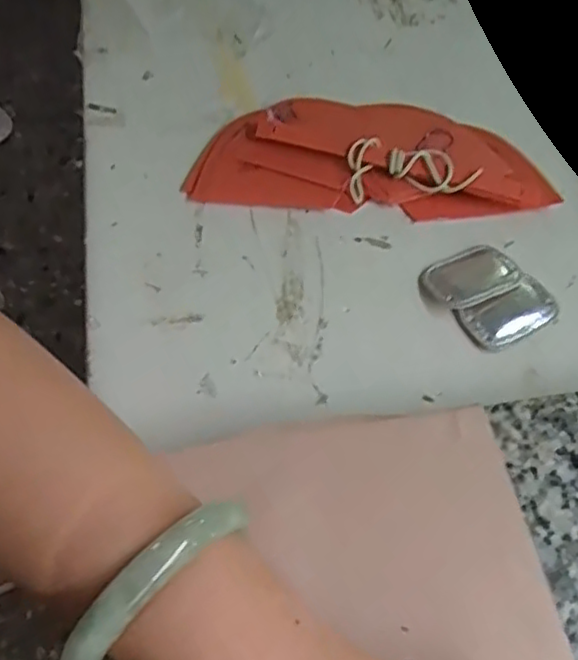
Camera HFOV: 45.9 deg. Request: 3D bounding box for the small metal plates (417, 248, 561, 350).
[{"bbox_3d":[0.102,-0.019,0.350,0.050,0.005,0.058,-29,66,-19],"label":"small metal plates"}]

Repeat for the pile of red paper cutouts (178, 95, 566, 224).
[{"bbox_3d":[0.047,-0.104,0.386,0.193,0.019,0.082,4,60,-2],"label":"pile of red paper cutouts"}]

